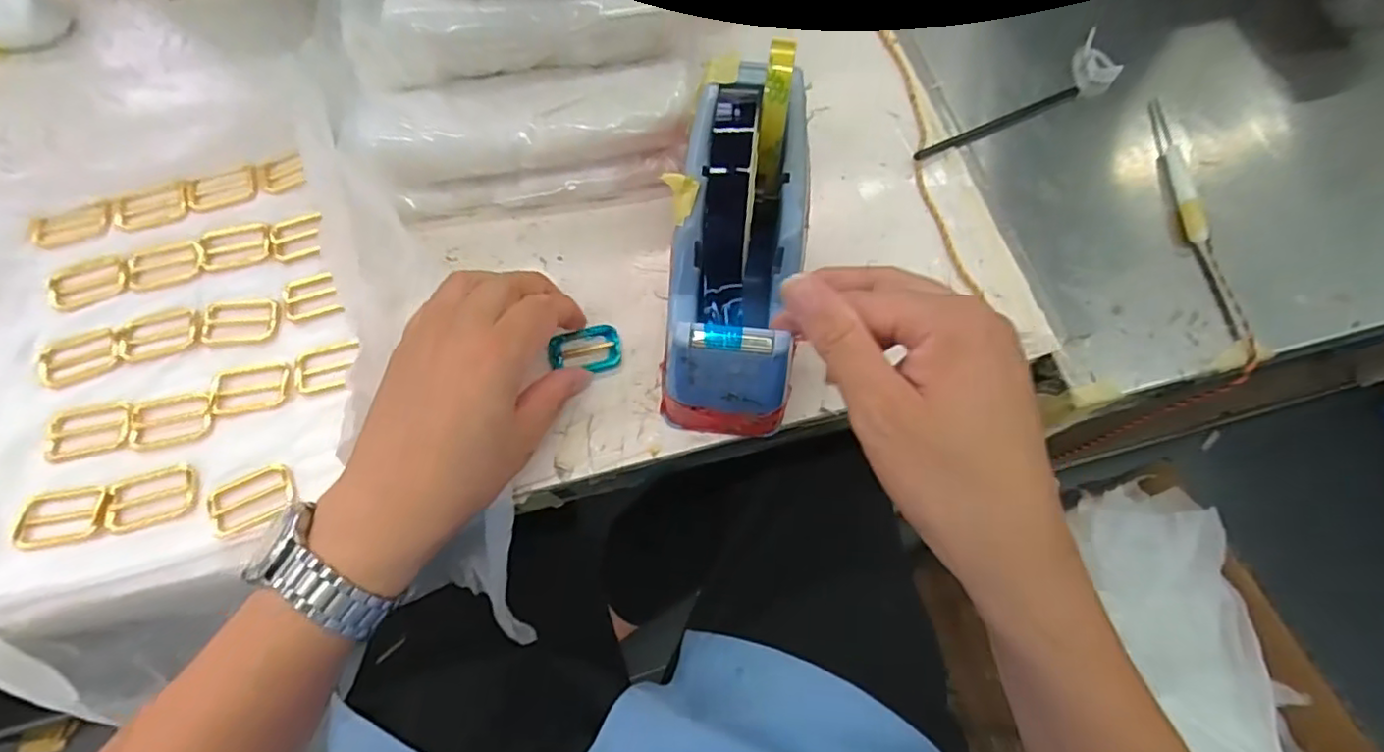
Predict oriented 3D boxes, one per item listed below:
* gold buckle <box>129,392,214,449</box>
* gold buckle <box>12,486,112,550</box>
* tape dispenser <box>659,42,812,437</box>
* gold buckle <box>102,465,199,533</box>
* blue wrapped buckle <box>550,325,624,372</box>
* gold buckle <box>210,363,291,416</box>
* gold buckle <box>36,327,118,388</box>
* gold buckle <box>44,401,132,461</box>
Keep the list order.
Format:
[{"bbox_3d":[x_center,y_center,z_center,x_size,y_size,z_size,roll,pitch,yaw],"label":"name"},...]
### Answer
[{"bbox_3d":[-0.309,0.026,0.373,0.046,0.006,0.030,-11,69,-6],"label":"gold buckle"},{"bbox_3d":[-0.349,0.076,0.347,0.046,0.009,0.034,-11,69,-5],"label":"gold buckle"},{"bbox_3d":[0.024,-0.077,0.352,0.073,0.125,0.193,6,68,1],"label":"tape dispenser"},{"bbox_3d":[-0.305,0.069,0.352,0.047,0.004,0.031,-15,69,-7],"label":"gold buckle"},{"bbox_3d":[-0.065,-0.017,0.392,0.042,0.004,0.030,-6,69,-3],"label":"blue wrapped buckle"},{"bbox_3d":[-0.267,0.007,0.380,0.045,0.008,0.027,-11,69,-6],"label":"gold buckle"},{"bbox_3d":[-0.378,-0.013,0.385,0.044,0.005,0.031,-22,70,-9],"label":"gold buckle"},{"bbox_3d":[-0.355,0.031,0.368,0.045,0.004,0.031,-11,69,-6],"label":"gold buckle"}]

